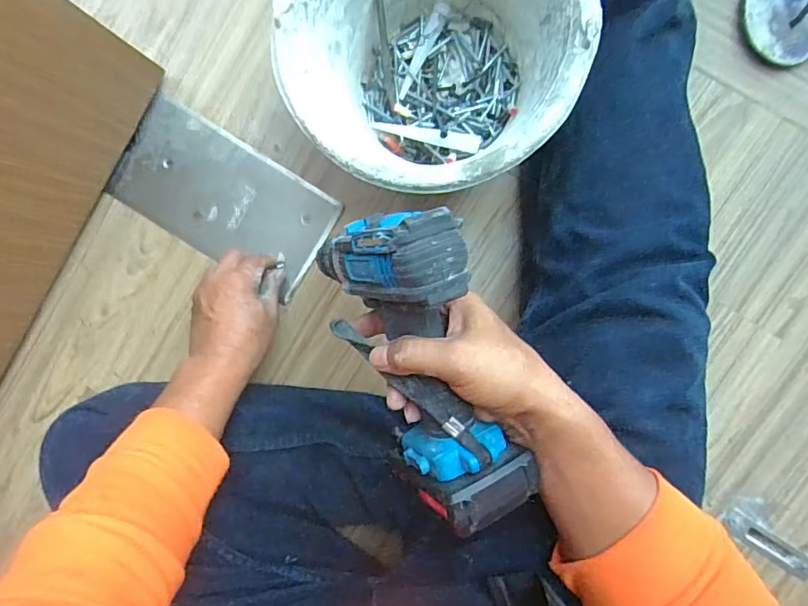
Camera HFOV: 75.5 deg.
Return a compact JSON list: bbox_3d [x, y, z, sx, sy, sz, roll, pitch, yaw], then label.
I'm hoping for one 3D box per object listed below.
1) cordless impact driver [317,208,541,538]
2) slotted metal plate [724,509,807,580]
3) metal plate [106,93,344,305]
[{"bbox_3d":[0.014,0.048,0.341,0.097,0.086,0.202,-18,90,6],"label":"cordless impact driver"},{"bbox_3d":[0.380,0.251,0.543,0.100,0.004,0.025,33,94,4],"label":"slotted metal plate"},{"bbox_3d":[-0.199,-0.115,0.579,0.238,0.005,0.125,32,97,1],"label":"metal plate"}]

